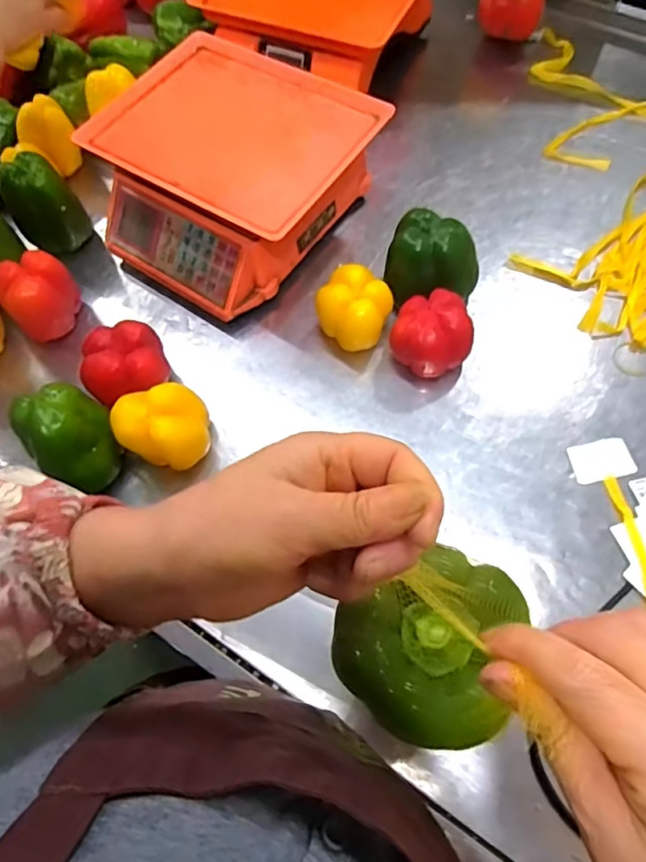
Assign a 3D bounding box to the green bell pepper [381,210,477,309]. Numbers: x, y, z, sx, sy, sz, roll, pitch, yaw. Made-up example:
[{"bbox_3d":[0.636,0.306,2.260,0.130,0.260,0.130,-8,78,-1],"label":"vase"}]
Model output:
[{"bbox_3d":[0.116,-0.186,0.635,0.097,0.090,0.088,-23,66,-8],"label":"green bell pepper"}]

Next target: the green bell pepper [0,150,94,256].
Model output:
[{"bbox_3d":[-0.339,-0.268,0.682,0.057,0.113,0.075,38,72,18],"label":"green bell pepper"}]

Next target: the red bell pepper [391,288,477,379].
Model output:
[{"bbox_3d":[0.119,-0.102,0.610,0.083,0.071,0.079,9,66,7],"label":"red bell pepper"}]

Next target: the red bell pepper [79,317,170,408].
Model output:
[{"bbox_3d":[-0.201,-0.057,0.594,0.078,0.088,0.078,-1,65,2],"label":"red bell pepper"}]

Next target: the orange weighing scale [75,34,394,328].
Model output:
[{"bbox_3d":[-0.114,-0.303,0.680,0.280,0.128,0.285,33,71,17],"label":"orange weighing scale"}]

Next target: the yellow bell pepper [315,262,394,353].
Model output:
[{"bbox_3d":[0.035,-0.130,0.624,0.074,0.073,0.075,-1,65,2],"label":"yellow bell pepper"}]

